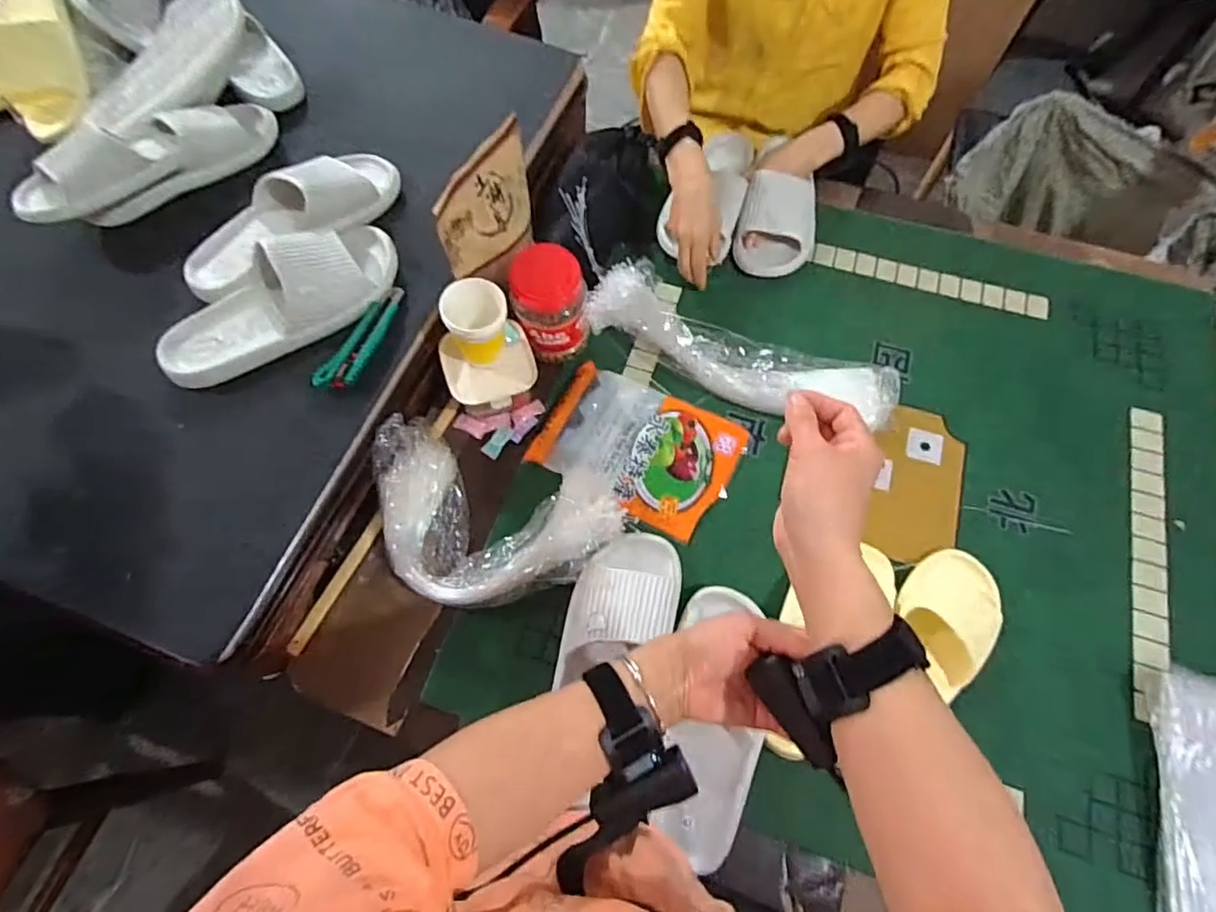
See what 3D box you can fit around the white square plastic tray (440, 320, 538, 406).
[{"bbox_3d":[-0.150,-0.116,0.750,0.110,0.016,0.102,-18,69,-9],"label":"white square plastic tray"}]

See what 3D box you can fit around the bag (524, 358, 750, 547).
[{"bbox_3d":[0.040,-0.014,0.762,0.239,0.023,0.173,25,69,8],"label":"bag"}]

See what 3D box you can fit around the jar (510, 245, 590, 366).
[{"bbox_3d":[-0.072,-0.191,0.754,0.092,0.133,0.080,-20,70,-10],"label":"jar"}]

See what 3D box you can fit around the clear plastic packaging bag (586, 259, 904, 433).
[{"bbox_3d":[0.174,-0.143,0.800,0.422,0.045,0.118,28,70,10],"label":"clear plastic packaging bag"}]

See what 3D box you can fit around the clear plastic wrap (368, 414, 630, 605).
[{"bbox_3d":[-0.143,0.075,0.696,0.299,0.052,0.204,19,68,6],"label":"clear plastic wrap"}]

